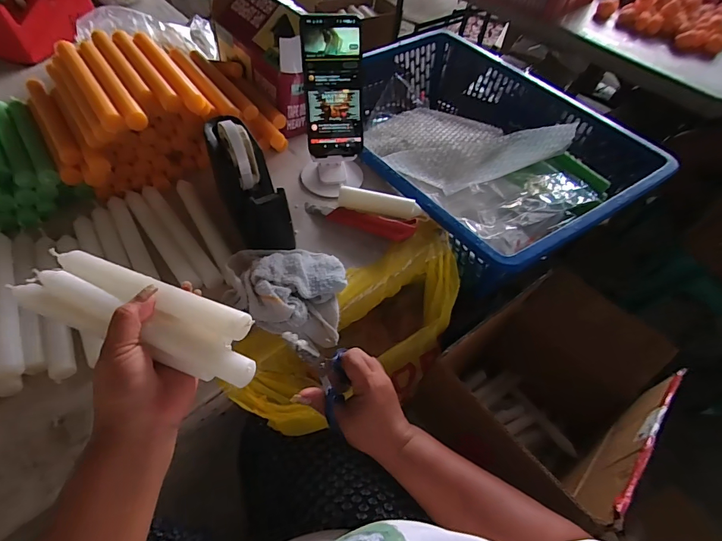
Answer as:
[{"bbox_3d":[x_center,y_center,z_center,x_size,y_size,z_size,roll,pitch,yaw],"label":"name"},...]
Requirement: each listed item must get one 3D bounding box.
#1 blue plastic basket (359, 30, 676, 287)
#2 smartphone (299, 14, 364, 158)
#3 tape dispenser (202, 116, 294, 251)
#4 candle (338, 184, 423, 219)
[{"bbox_3d":[0.188,-0.240,0.719,0.415,0.133,0.570,-24,59,-21],"label":"blue plastic basket"},{"bbox_3d":[-0.035,-0.230,0.492,0.074,0.162,0.009,-6,29,-9],"label":"smartphone"},{"bbox_3d":[-0.144,-0.114,0.478,0.062,0.123,0.168,-23,59,-20],"label":"tape dispenser"},{"bbox_3d":[0.026,-0.094,0.542,0.116,0.023,0.028,10,54,3],"label":"candle"}]

